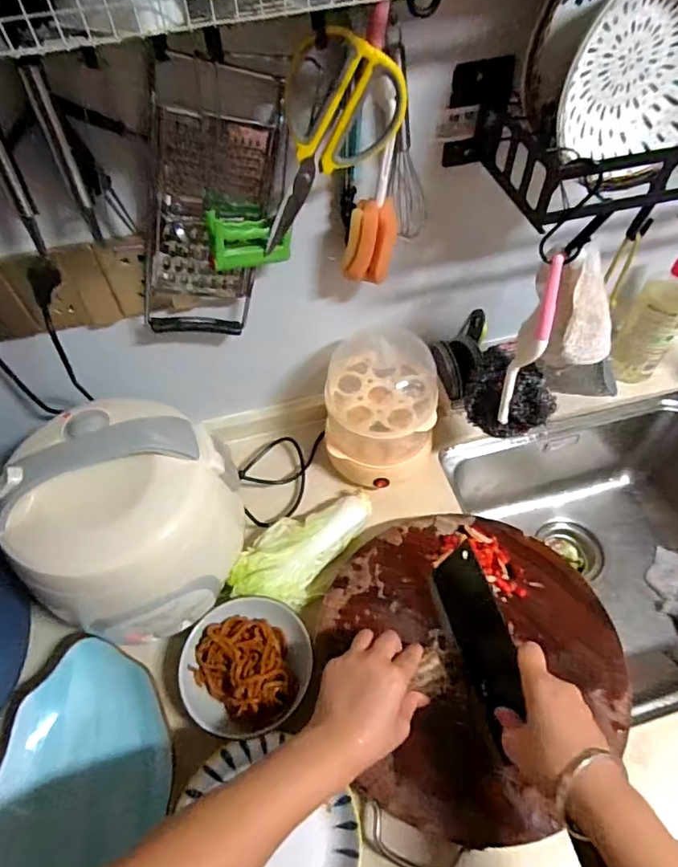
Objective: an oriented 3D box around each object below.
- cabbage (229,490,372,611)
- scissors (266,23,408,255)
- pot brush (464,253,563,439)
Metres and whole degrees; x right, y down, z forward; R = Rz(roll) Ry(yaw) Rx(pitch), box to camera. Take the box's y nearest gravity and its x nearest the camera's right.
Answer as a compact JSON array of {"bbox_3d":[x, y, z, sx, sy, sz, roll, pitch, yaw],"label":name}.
[{"bbox_3d":[-0.044,0.137,0.644,0.092,0.051,0.198,33,61,22],"label":"cabbage"},{"bbox_3d":[-0.018,-0.241,0.454,0.103,0.179,0.023,8,47,-36],"label":"scissors"},{"bbox_3d":[0.198,-0.083,0.548,0.095,0.193,0.081,24,58,17],"label":"pot brush"}]

